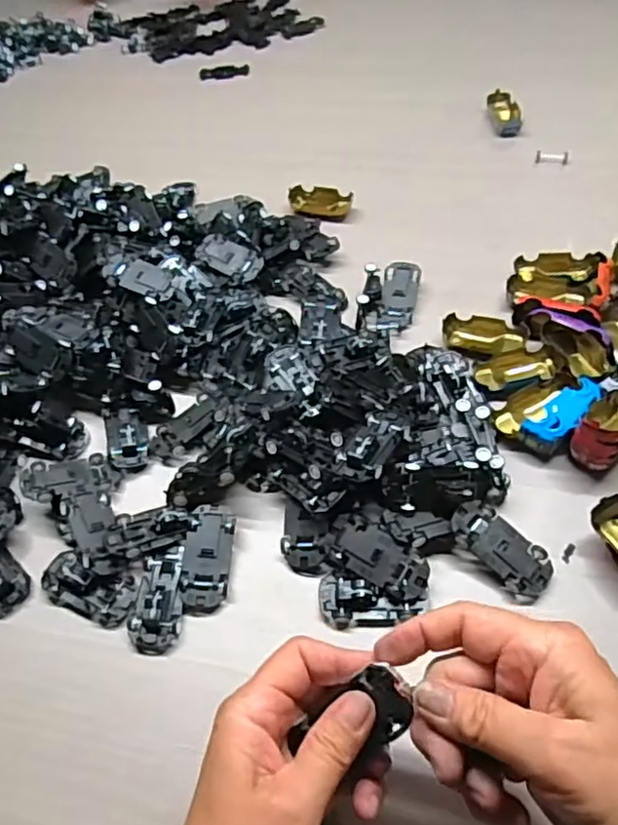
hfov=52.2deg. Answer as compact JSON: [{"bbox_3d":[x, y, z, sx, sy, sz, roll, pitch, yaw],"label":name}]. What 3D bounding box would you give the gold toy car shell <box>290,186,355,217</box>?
[{"bbox_3d":[0.012,-0.207,0.621,0.061,0.015,0.034,5,53,9],"label":"gold toy car shell"}]

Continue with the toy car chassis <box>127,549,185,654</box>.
[{"bbox_3d":[-0.093,0.115,0.389,0.029,0.016,0.062,-3,52,3],"label":"toy car chassis"}]

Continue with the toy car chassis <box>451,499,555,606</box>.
[{"bbox_3d":[0.117,0.084,0.387,0.032,0.011,0.067,-39,75,-23],"label":"toy car chassis"}]

